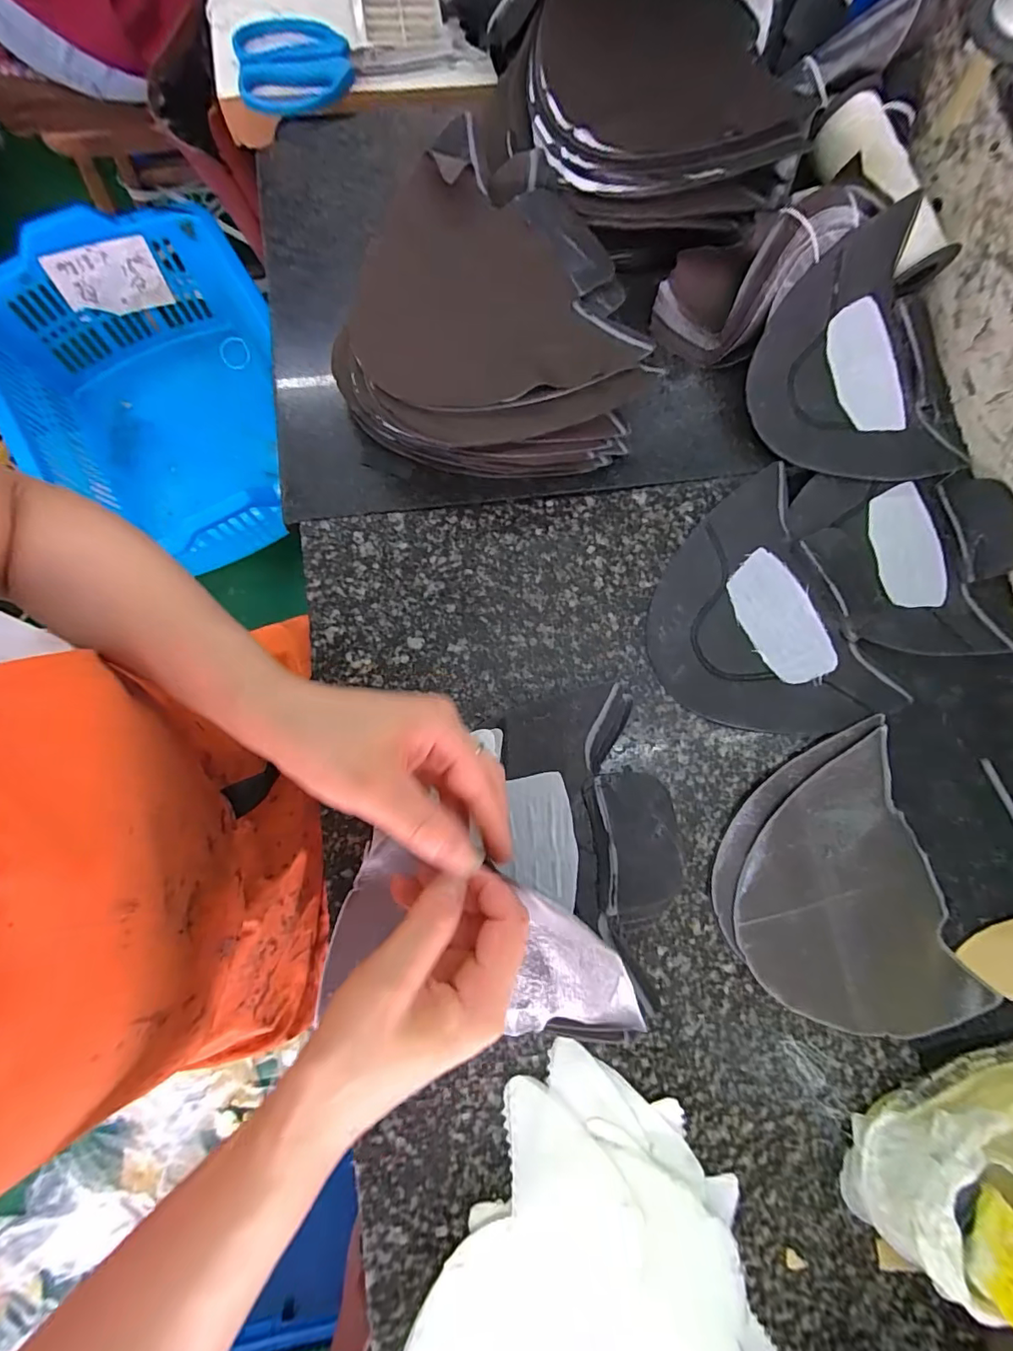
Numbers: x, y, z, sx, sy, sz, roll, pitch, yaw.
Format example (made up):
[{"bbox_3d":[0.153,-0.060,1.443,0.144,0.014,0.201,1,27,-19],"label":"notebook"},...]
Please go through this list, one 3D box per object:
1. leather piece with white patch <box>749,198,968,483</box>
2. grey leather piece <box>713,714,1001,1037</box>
[{"bbox_3d":[0.259,-0.217,0.362,0.149,0.051,0.163,-31,83,-8],"label":"leather piece with white patch"},{"bbox_3d":[0.212,0.141,0.321,0.148,0.006,0.186,-17,80,-4],"label":"grey leather piece"}]

